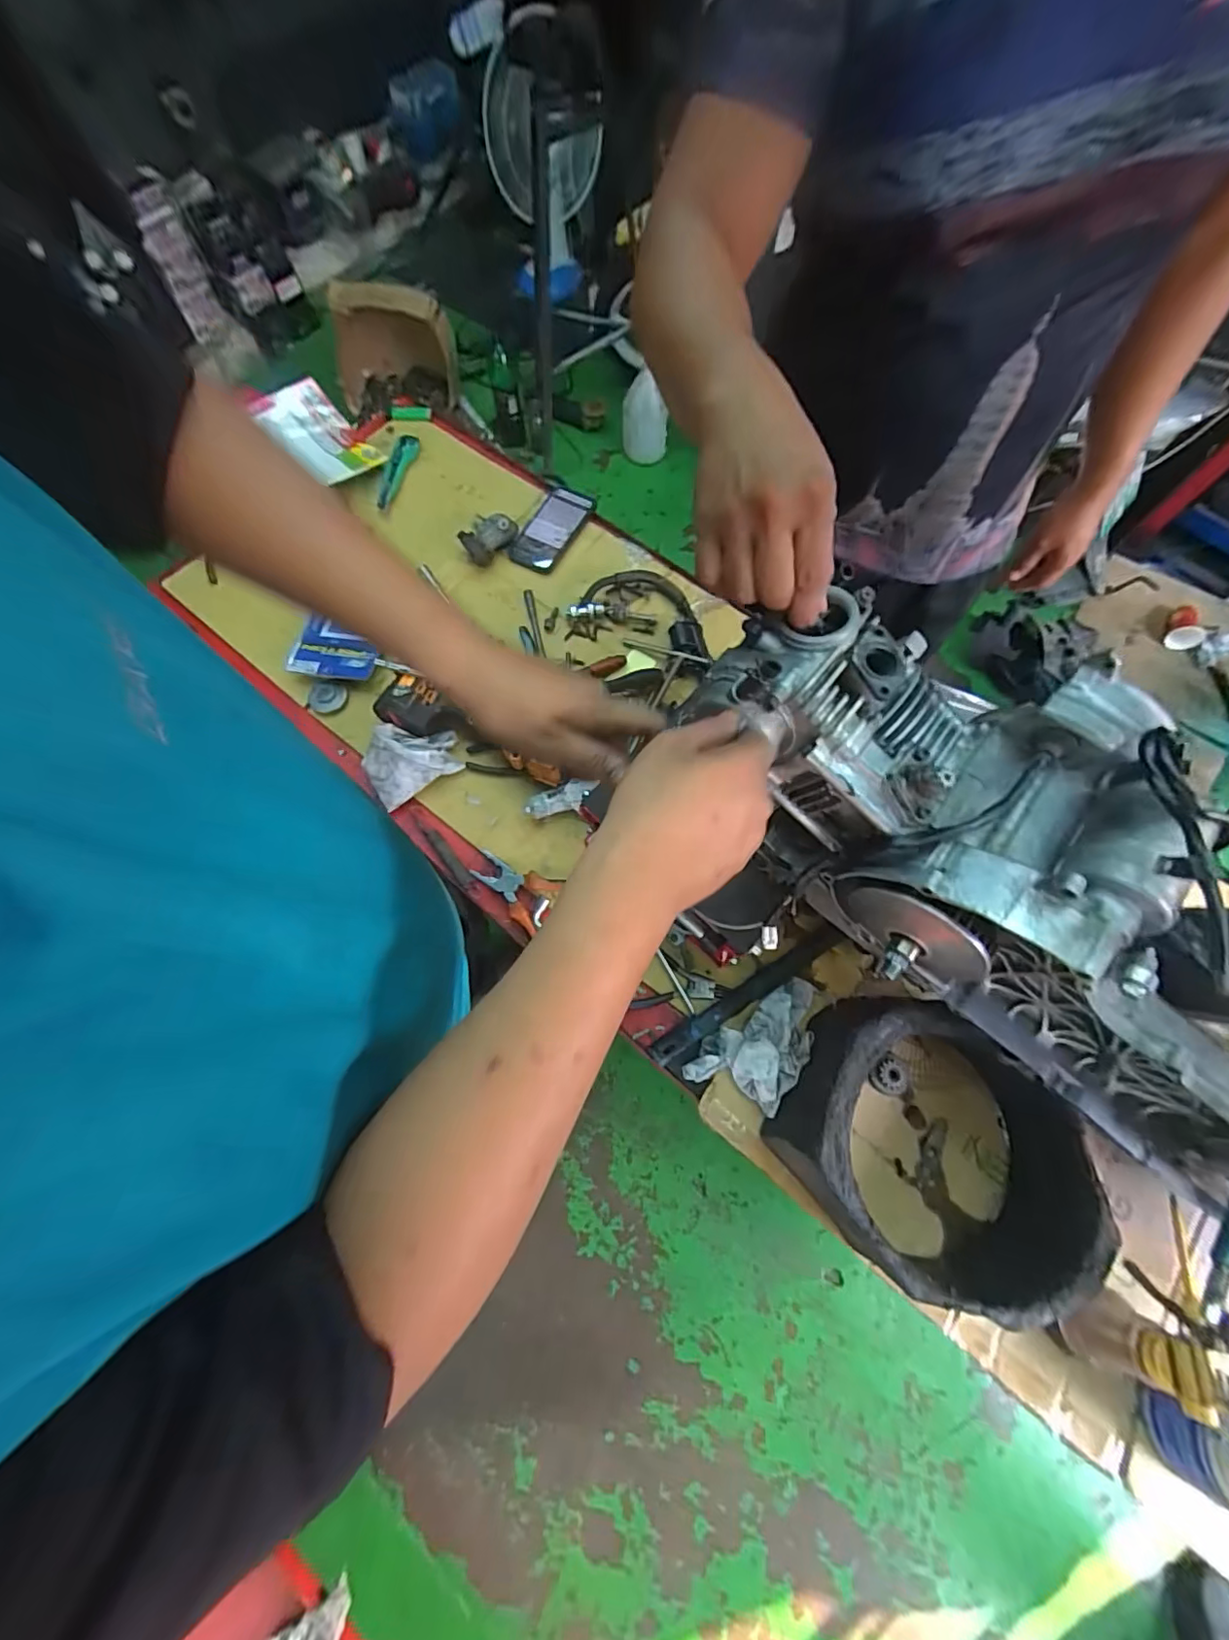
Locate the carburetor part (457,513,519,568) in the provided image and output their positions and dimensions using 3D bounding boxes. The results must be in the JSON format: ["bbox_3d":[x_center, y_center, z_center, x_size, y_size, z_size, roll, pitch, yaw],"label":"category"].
[{"bbox_3d":[-0.199,-0.451,0.878,0.053,0.048,0.091,38,74,12],"label":"carburetor part"}]

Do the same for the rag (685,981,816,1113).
[{"bbox_3d":[0.167,0.243,0.624,0.095,0.049,0.164,35,74,11],"label":"rag"}]

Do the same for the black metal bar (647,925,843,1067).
[{"bbox_3d":[0.159,0.204,0.657,0.268,0.025,0.026,-30,73,-10],"label":"black metal bar"}]

